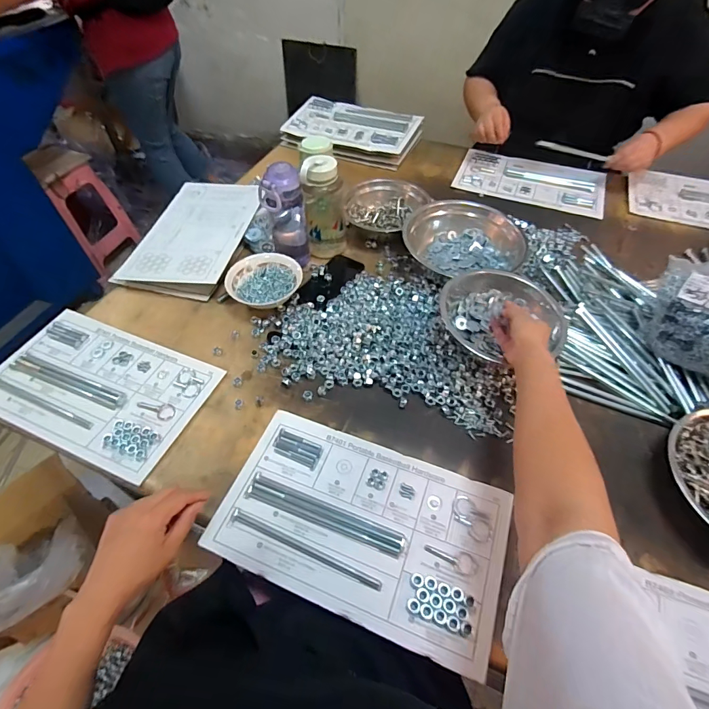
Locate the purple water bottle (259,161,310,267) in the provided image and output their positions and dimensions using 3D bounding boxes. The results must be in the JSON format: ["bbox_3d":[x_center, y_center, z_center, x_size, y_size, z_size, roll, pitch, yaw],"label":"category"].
[{"bbox_3d":[-0.139,-0.270,0.819,0.084,0.205,0.060,-10,52,-9],"label":"purple water bottle"}]

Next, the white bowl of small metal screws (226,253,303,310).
[{"bbox_3d":[-0.180,-0.150,0.813,0.148,0.045,0.112,-3,52,-2],"label":"white bowl of small metal screws"}]

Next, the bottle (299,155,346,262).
[{"bbox_3d":[-0.061,-0.297,0.845,0.080,0.206,0.069,2,52,3],"label":"bottle"}]

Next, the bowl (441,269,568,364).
[{"bbox_3d":[0.249,-0.064,0.693,0.188,0.082,0.162,-9,58,-4],"label":"bowl"}]

